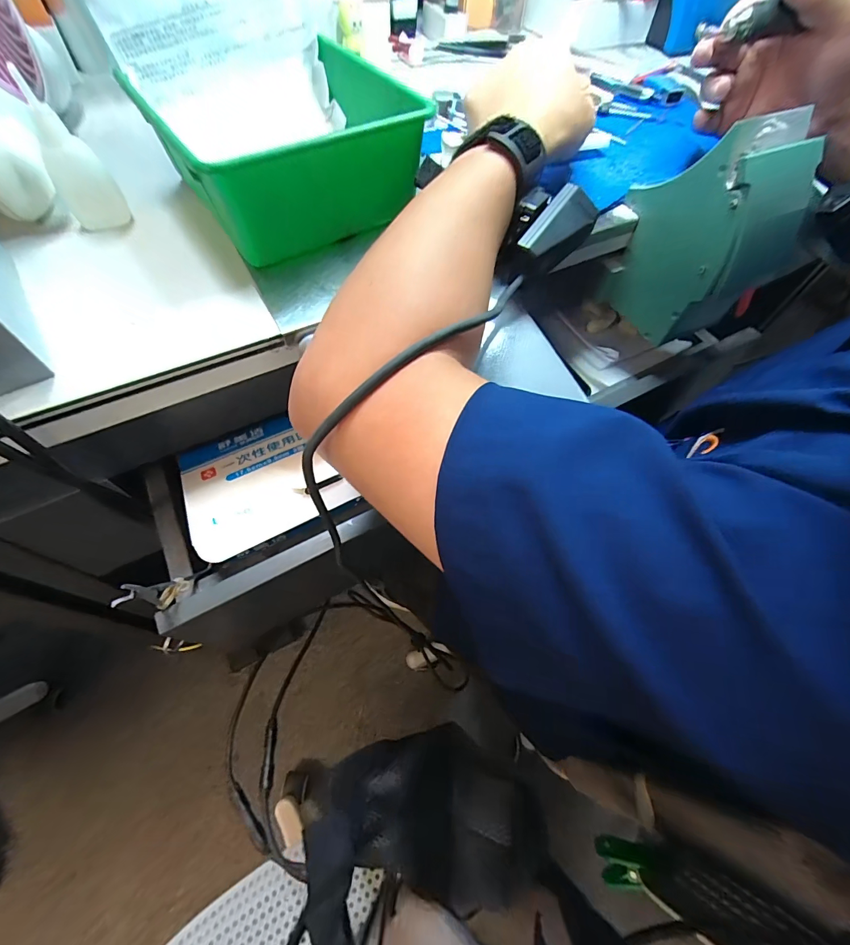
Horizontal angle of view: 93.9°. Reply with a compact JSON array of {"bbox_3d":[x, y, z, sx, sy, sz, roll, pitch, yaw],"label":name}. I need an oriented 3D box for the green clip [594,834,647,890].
[{"bbox_3d":[0.155,0.305,0.310,0.033,0.028,0.026,4,60,-1],"label":"green clip"}]

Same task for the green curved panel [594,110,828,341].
[{"bbox_3d":[0.224,-0.191,0.322,0.081,0.131,0.119,-31,66,-19],"label":"green curved panel"}]

